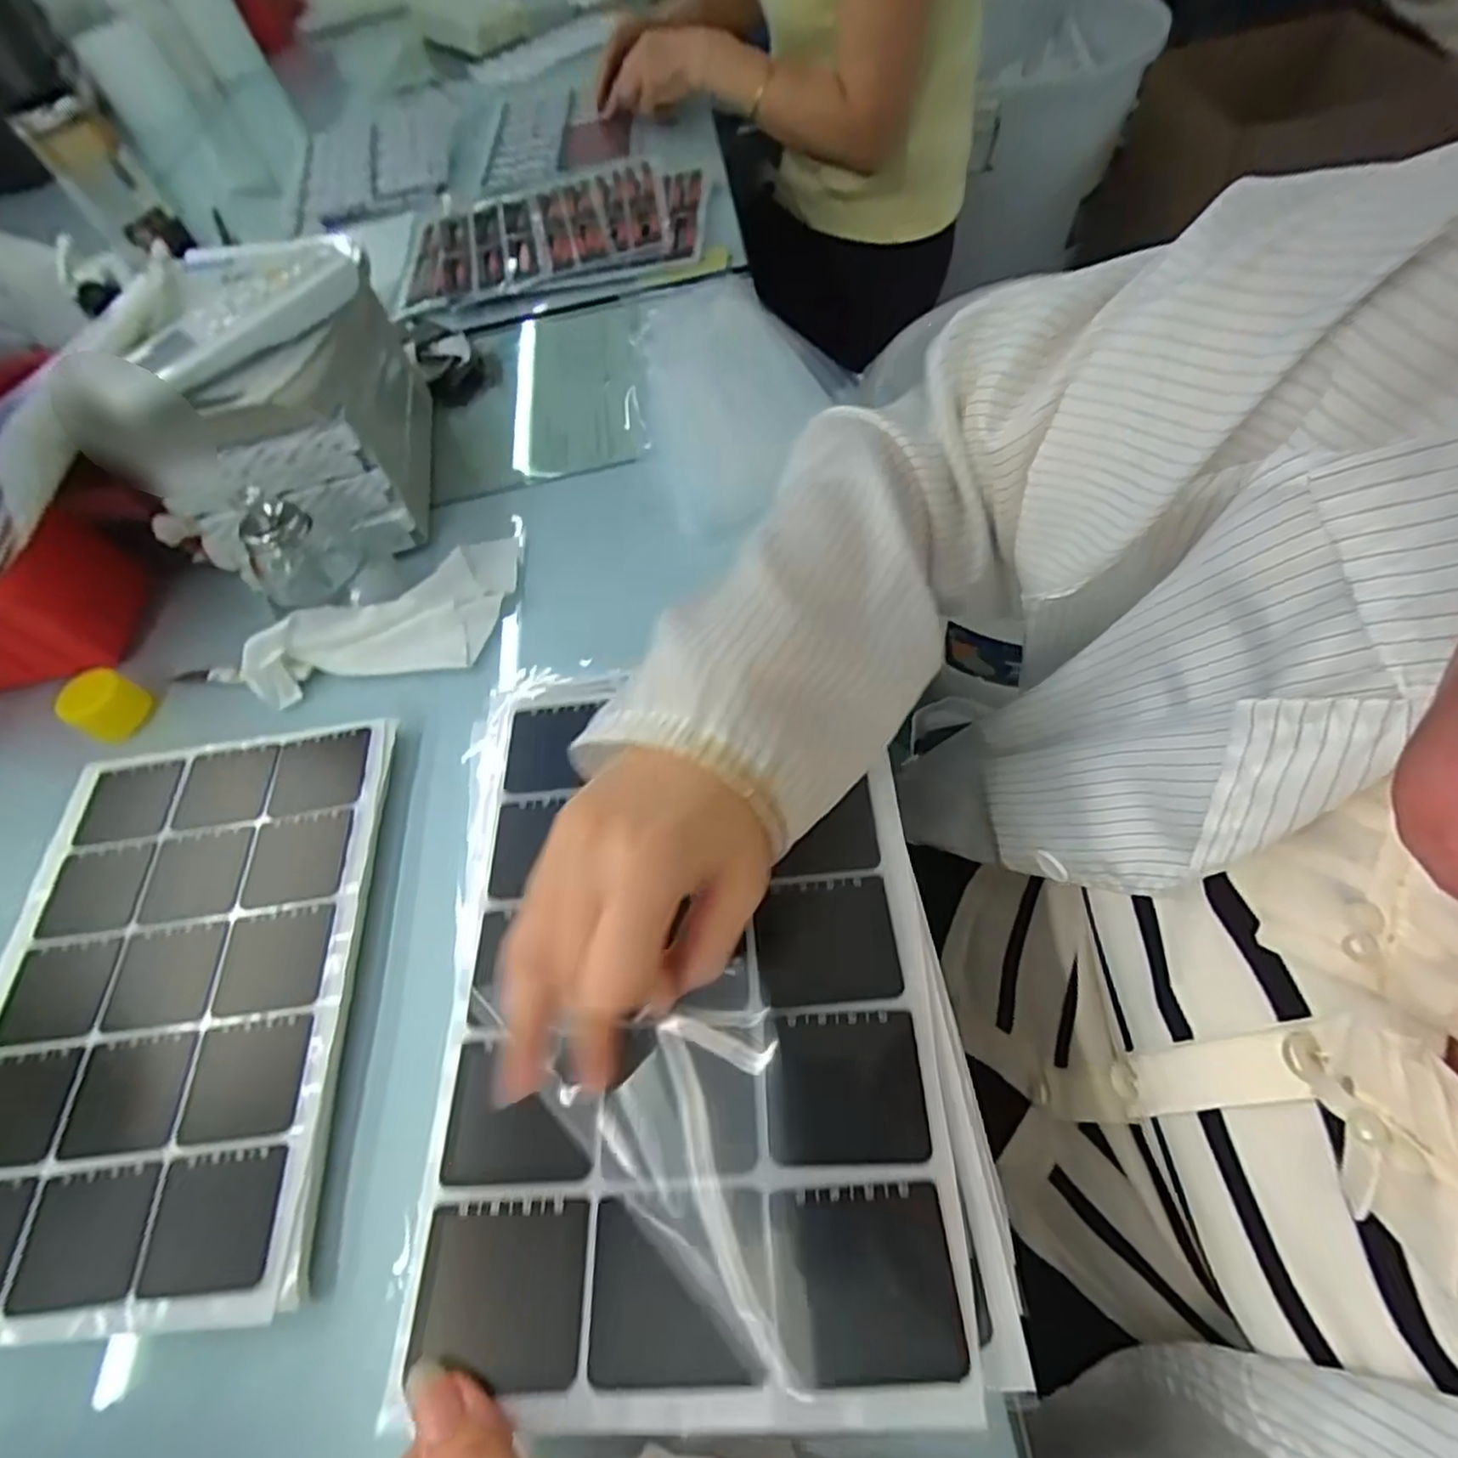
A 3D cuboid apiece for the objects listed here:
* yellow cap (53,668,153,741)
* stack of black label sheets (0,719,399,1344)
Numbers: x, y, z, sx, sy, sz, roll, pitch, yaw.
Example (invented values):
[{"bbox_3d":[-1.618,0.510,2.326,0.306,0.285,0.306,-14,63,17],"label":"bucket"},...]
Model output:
[{"bbox_3d":[-0.412,-0.016,0.448,0.040,0.031,0.040,-4,60,8],"label":"yellow cap"},{"bbox_3d":[-0.283,0.126,0.341,0.197,0.008,0.272,-9,59,5],"label":"stack of black label sheets"}]

